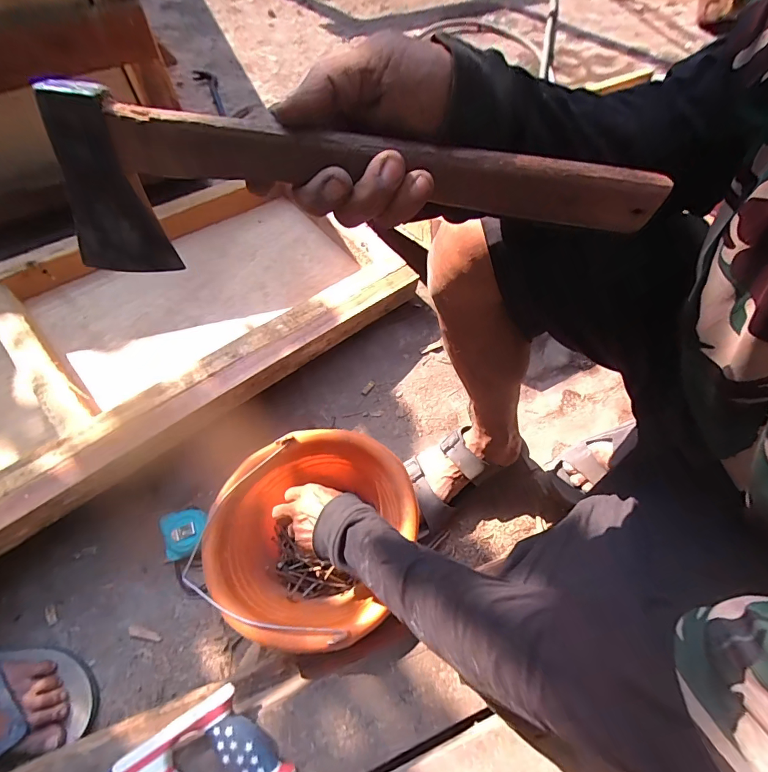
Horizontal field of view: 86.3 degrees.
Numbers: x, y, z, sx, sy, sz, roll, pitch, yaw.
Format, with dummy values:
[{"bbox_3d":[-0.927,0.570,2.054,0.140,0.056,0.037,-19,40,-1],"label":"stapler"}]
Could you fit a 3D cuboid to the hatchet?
[{"bbox_3d":[-0.013,-0.108,0.232,0.332,0.089,0.031,1,63,-1],"label":"hatchet"}]

